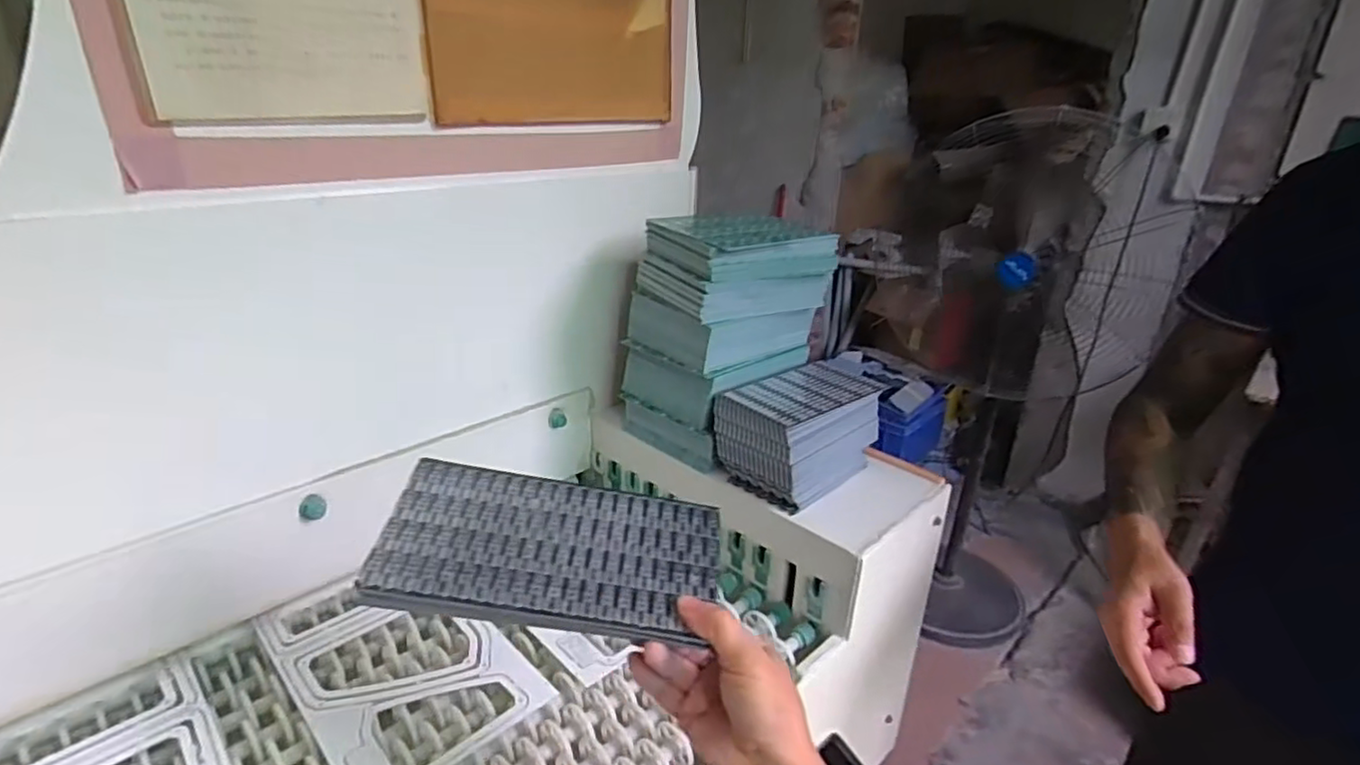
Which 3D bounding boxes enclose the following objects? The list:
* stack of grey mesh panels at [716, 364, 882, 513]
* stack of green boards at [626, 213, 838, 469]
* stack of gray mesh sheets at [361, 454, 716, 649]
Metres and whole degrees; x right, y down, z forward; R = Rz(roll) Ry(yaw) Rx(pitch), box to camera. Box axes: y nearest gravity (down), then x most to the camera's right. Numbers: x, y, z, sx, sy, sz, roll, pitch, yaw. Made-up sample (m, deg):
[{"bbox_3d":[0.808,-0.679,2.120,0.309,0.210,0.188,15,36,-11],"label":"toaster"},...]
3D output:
[{"bbox_3d":[0.135,0.053,0.755,0.177,0.098,0.112,-18,31,-39],"label":"stack of grey mesh panels"},{"bbox_3d":[0.052,-0.060,0.805,0.186,0.248,0.157,-14,29,-34],"label":"stack of green boards"},{"bbox_3d":[-0.082,0.110,0.449,0.213,0.009,0.110,10,38,-3],"label":"stack of gray mesh sheets"}]

